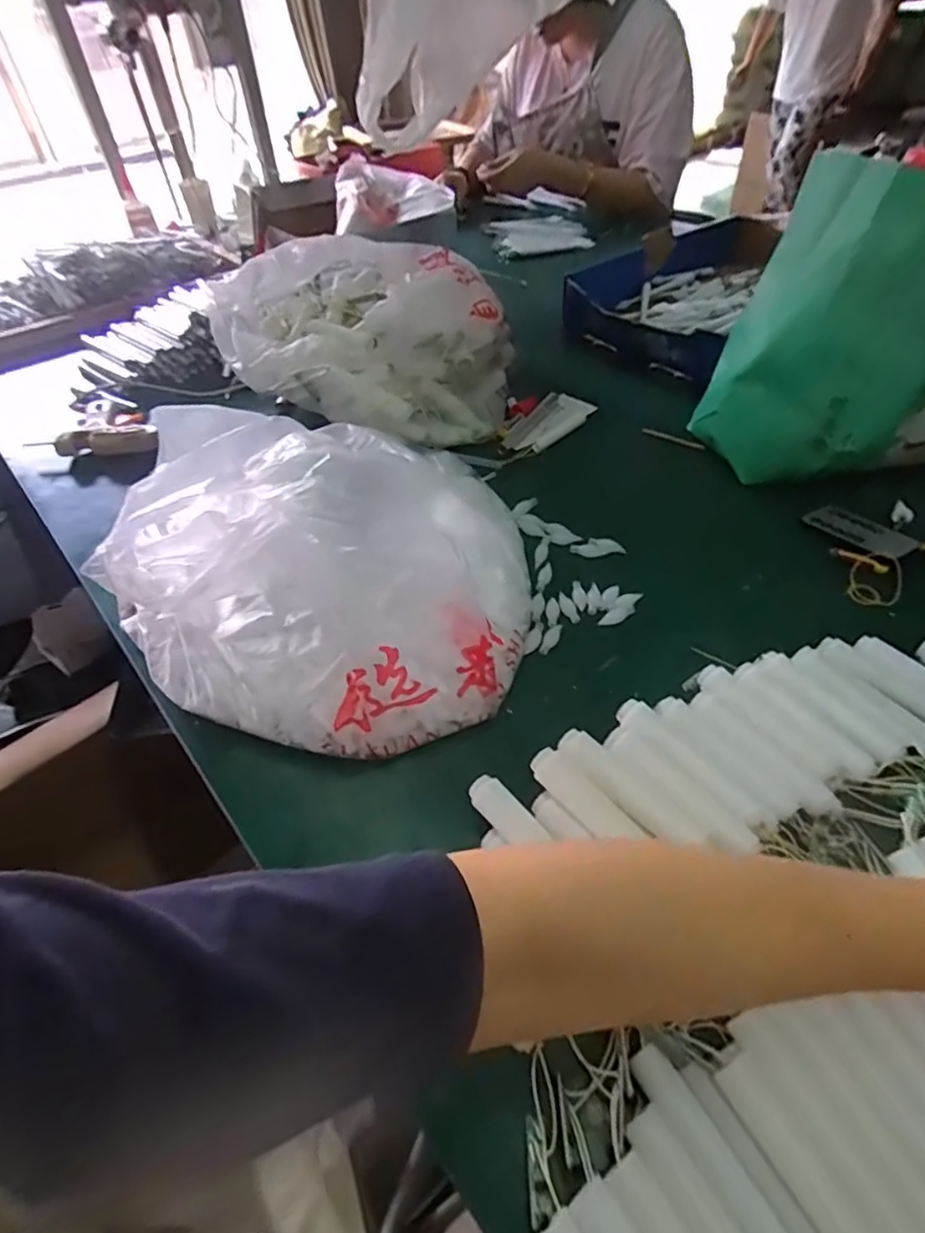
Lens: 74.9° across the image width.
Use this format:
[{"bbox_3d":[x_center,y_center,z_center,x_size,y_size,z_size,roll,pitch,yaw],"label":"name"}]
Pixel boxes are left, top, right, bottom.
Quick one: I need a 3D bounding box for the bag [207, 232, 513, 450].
[{"bbox_3d":[-0.129,-0.306,0.677,0.355,0.152,0.188,11,48,14],"label":"bag"}]

